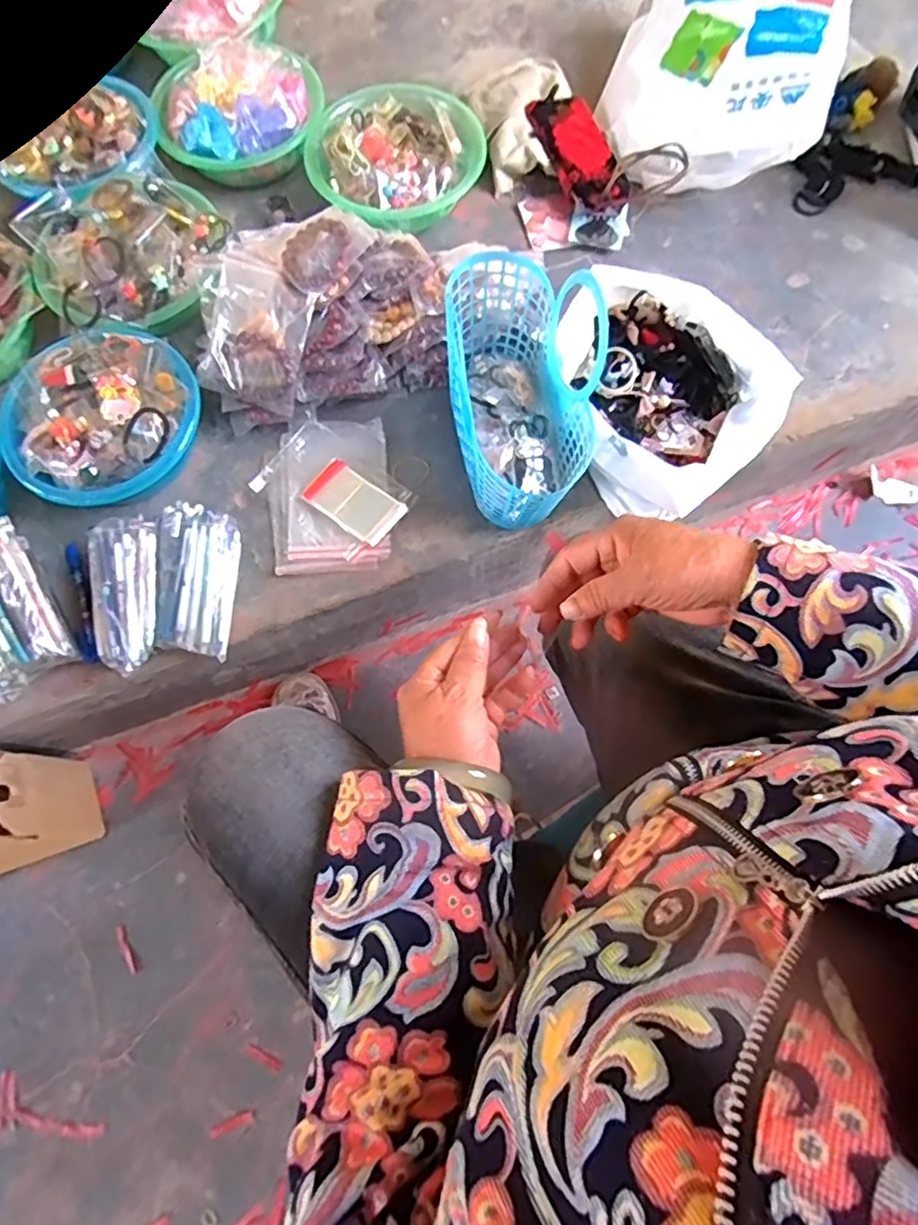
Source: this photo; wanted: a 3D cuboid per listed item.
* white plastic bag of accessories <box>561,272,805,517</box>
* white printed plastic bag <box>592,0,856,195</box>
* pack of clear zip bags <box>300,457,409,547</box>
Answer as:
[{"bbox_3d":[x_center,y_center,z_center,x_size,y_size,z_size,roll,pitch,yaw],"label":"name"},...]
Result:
[{"bbox_3d":[0.222,-0.241,0.719,0.214,0.143,0.252,-41,75,-10],"label":"white plastic bag of accessories"},{"bbox_3d":[0.354,-0.741,0.863,0.286,0.140,0.335,16,74,7],"label":"white printed plastic bag"},{"bbox_3d":[-0.126,-0.134,0.751,0.114,0.010,0.067,37,77,12],"label":"pack of clear zip bags"}]

